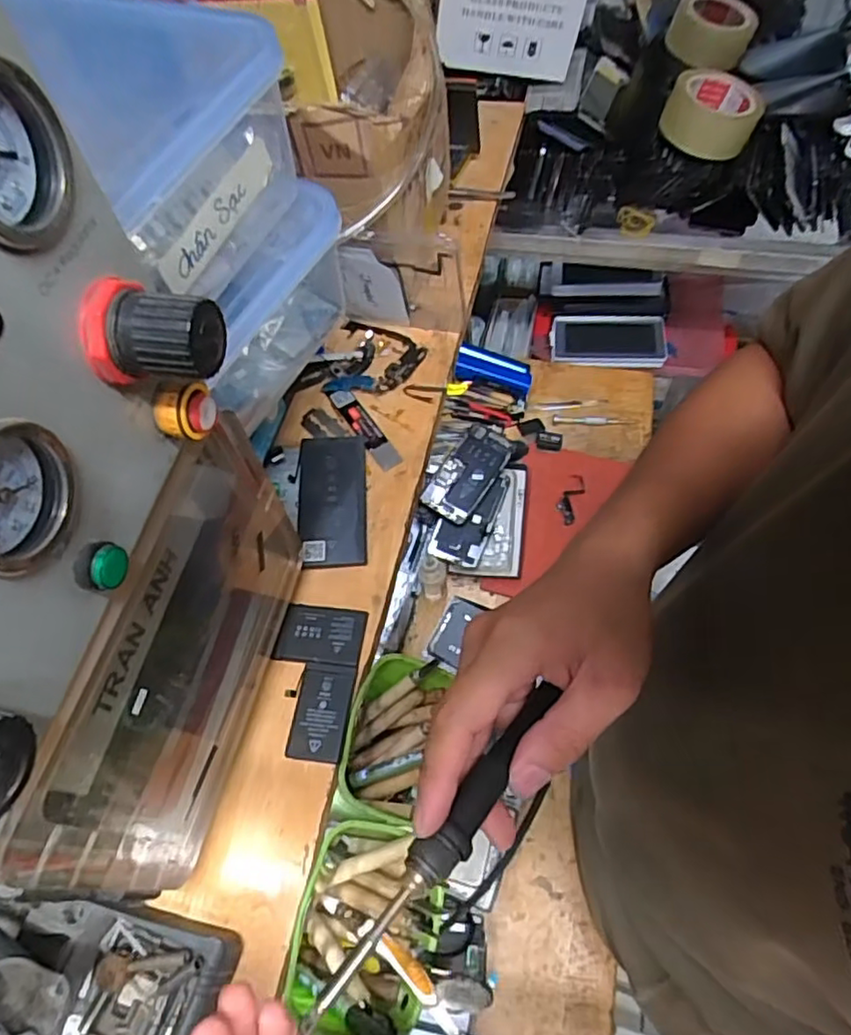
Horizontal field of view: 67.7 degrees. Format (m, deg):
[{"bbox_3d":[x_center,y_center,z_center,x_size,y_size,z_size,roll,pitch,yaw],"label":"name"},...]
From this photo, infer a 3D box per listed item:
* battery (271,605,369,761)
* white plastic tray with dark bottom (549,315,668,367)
[{"bbox_3d":[-0.074,0.103,0.407,0.055,0.004,0.096,5,60,7],"label":"battery"},{"bbox_3d":[0.311,-0.299,1.075,0.188,0.014,0.104,3,69,5],"label":"white plastic tray with dark bottom"}]

